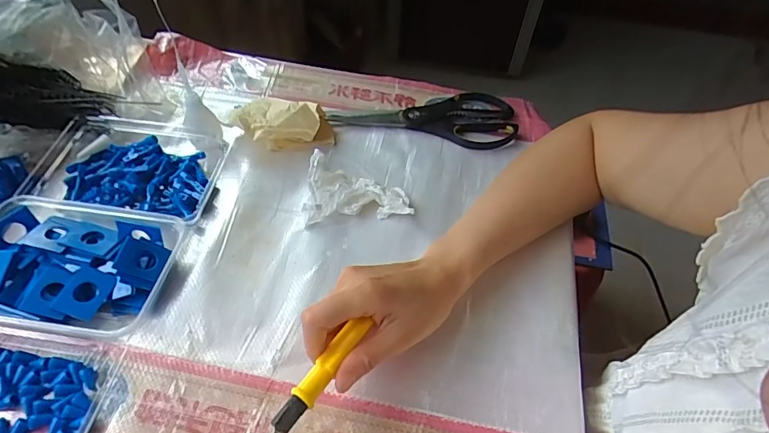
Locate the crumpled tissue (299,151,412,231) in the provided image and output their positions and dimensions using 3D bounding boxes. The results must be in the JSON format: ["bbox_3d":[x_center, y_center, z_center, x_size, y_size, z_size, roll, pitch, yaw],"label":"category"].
[{"bbox_3d":[-0.027,-0.027,0.438,0.102,0.043,0.056,-3,52,-7],"label":"crumpled tissue"}]

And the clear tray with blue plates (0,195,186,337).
[{"bbox_3d":[-0.267,0.041,0.375,0.159,0.033,0.112,9,52,3],"label":"clear tray with blue plates"}]

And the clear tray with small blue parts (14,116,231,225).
[{"bbox_3d":[-0.259,-0.055,0.451,0.183,0.031,0.113,9,52,2],"label":"clear tray with small blue parts"}]

